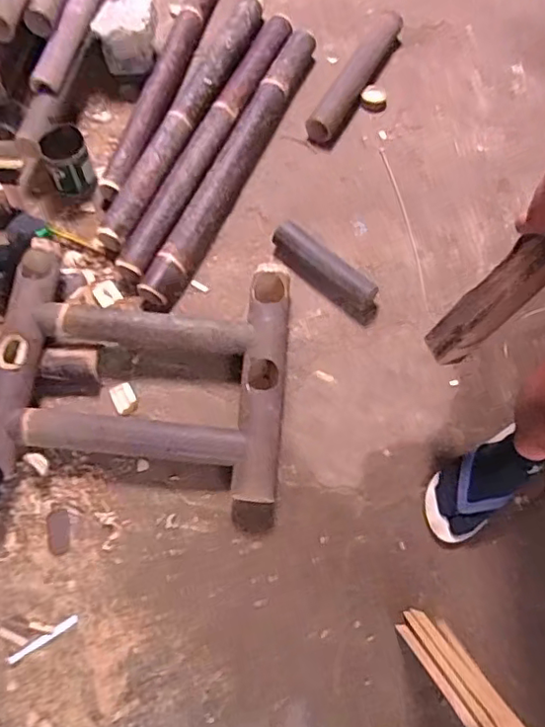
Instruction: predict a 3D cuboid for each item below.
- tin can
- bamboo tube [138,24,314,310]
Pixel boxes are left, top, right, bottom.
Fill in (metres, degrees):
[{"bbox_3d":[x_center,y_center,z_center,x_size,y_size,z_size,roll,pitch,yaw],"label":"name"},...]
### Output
[{"bbox_3d":[-0.448,-0.440,1.278,0.090,0.132,0.105,-20,68,-8],"label":"tin can"},{"bbox_3d":[-0.083,-0.476,1.333,0.079,0.065,0.844,22,68,10],"label":"bamboo tube"}]

